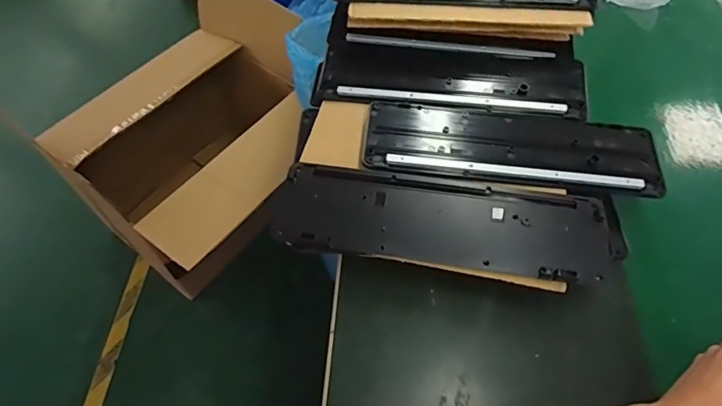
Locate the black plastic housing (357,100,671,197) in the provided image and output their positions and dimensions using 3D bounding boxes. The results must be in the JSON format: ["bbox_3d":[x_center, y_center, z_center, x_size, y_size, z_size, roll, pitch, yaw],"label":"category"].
[{"bbox_3d":[0.183,-0.066,0.559,0.350,0.014,0.104,6,58,1],"label":"black plastic housing"}]

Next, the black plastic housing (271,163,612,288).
[{"bbox_3d":[0.064,0.021,0.511,0.360,0.034,0.110,10,58,3],"label":"black plastic housing"}]

